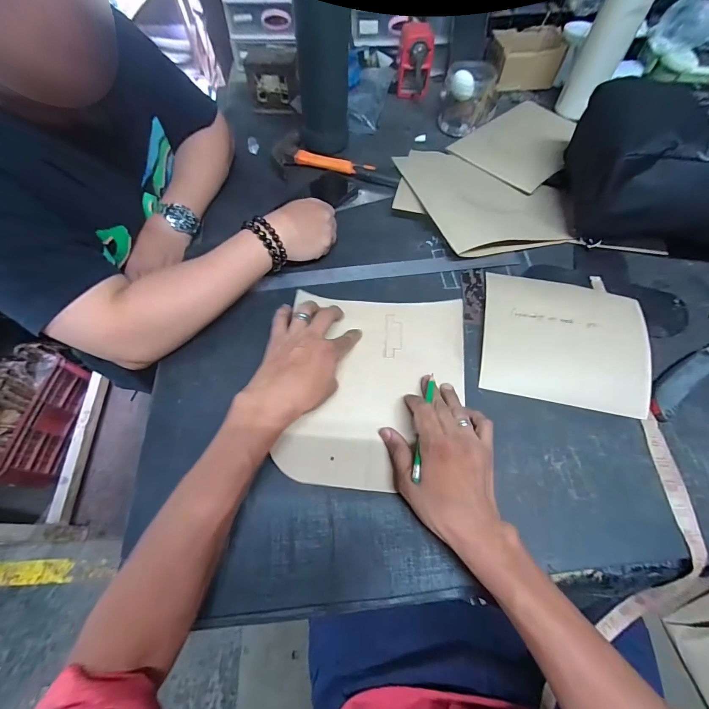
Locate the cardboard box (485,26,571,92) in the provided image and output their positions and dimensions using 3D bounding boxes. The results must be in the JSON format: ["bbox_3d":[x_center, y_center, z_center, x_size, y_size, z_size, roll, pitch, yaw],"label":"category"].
[{"bbox_3d":[0.403,-0.701,0.791,0.158,0.071,0.132,3,63,3],"label":"cardboard box"}]

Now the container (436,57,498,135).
[{"bbox_3d":[0.235,-0.540,0.700,0.099,0.097,0.101,13,63,6],"label":"container"}]

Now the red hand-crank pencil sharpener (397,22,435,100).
[{"bbox_3d":[0.137,-0.658,0.750,0.073,0.114,0.061,4,63,1],"label":"red hand-crank pencil sharpener"}]

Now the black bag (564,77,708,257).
[{"bbox_3d":[0.598,-0.264,0.494,0.478,0.154,0.220,17,64,8],"label":"black bag"}]

